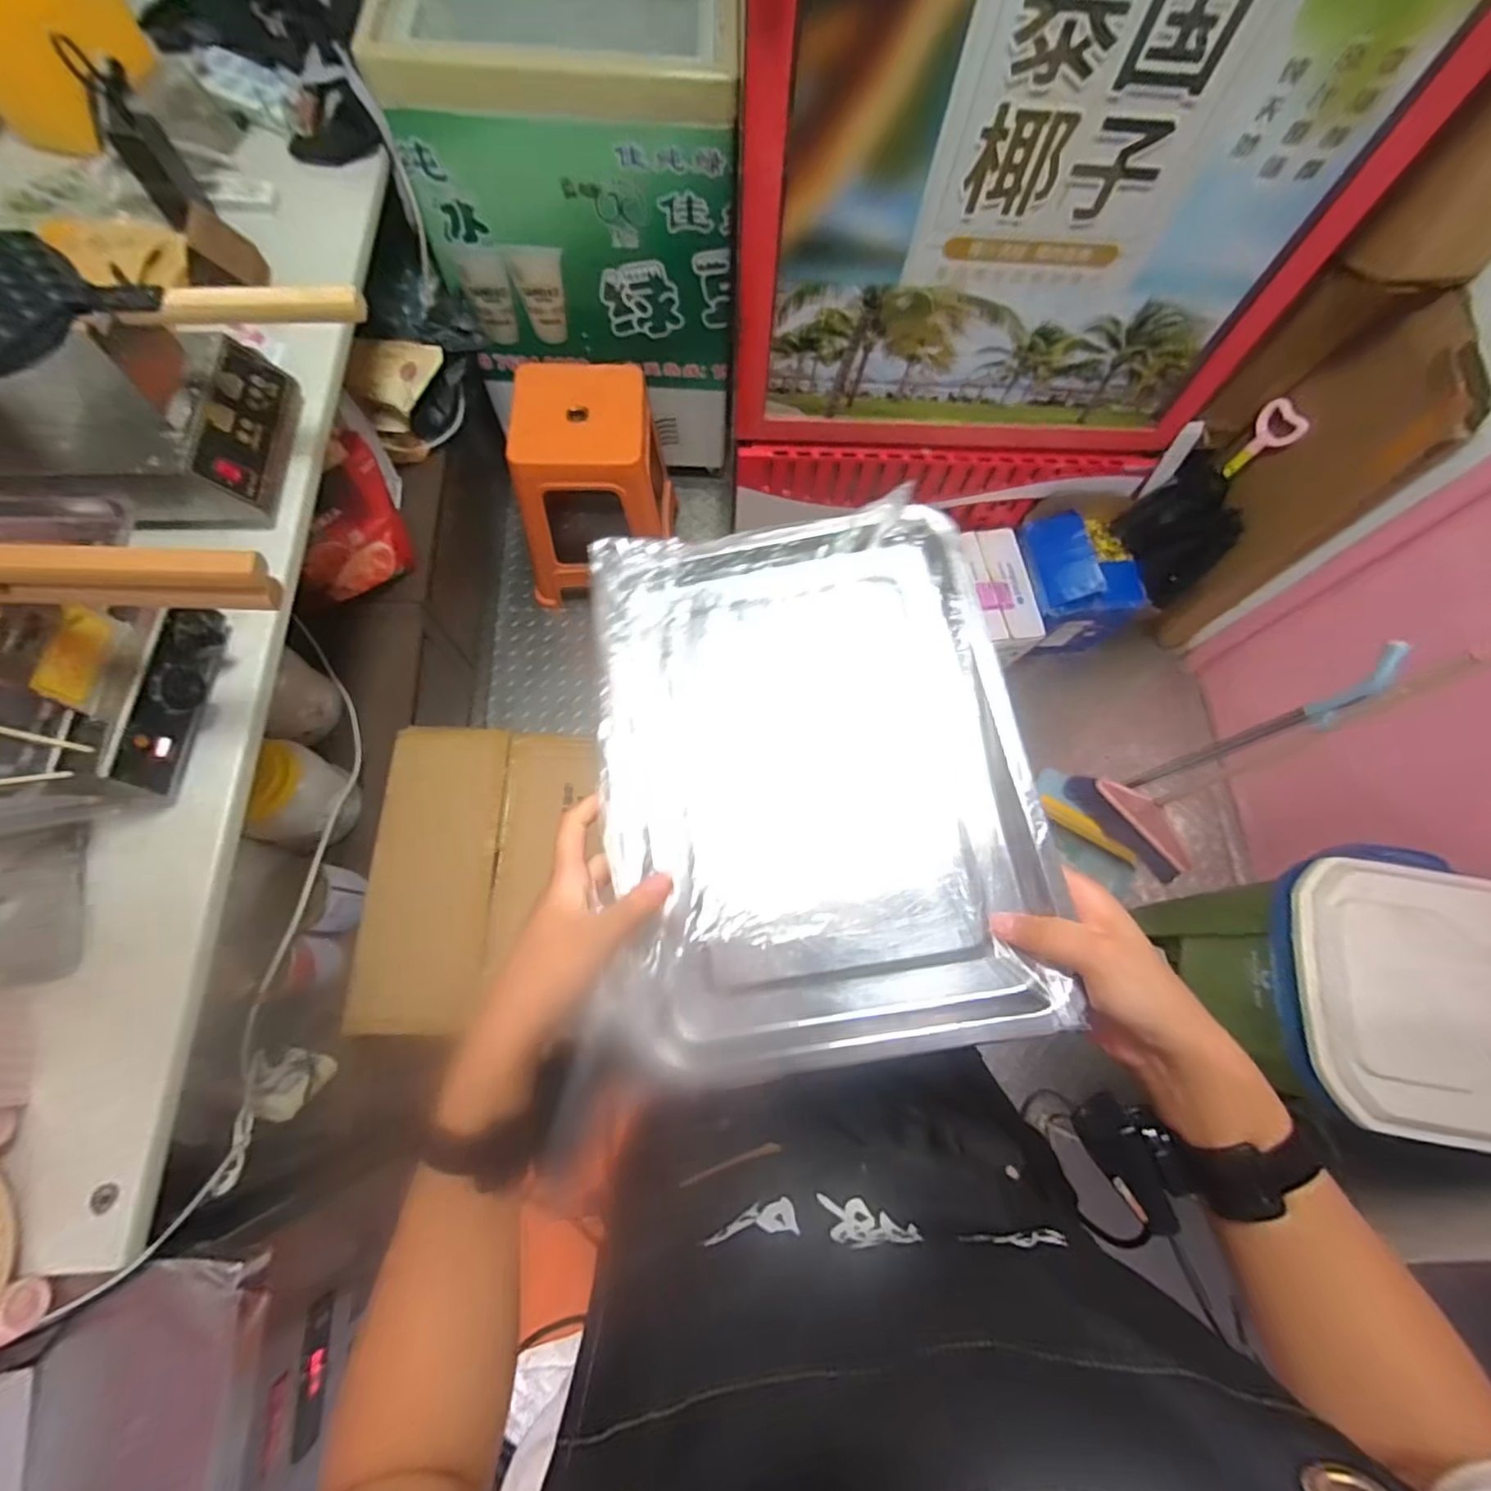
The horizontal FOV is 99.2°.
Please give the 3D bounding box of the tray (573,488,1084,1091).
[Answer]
[{"bbox_3d":[0.038,0.012,0.410,0.260,0.053,0.345,-6,72,-4],"label":"tray"}]

